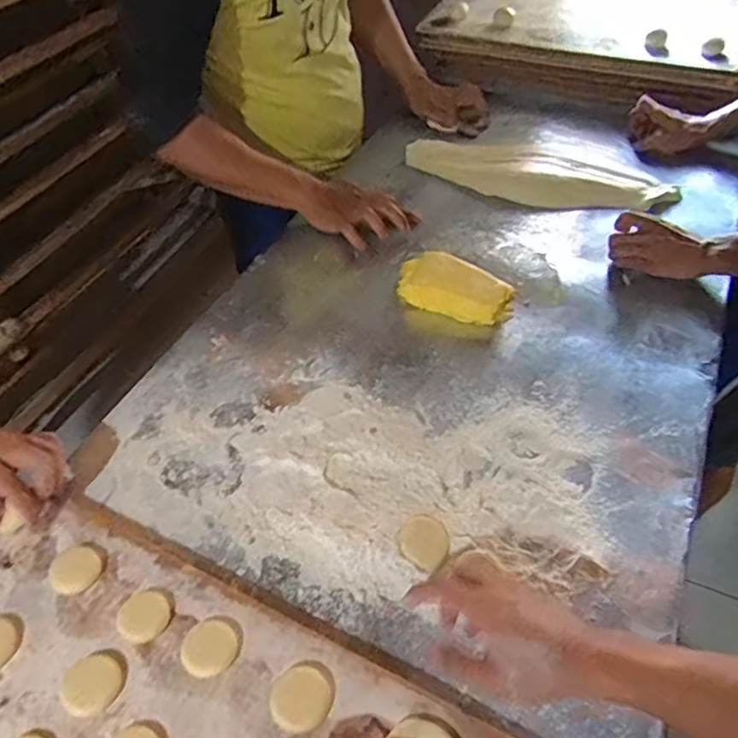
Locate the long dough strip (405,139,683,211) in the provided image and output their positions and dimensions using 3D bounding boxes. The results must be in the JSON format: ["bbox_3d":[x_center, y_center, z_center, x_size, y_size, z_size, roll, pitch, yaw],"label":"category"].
[{"bbox_3d":[0.276,-0.331,0.982,0.430,0.027,0.162,20,54,18],"label":"long dough strip"}]

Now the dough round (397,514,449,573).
[{"bbox_3d":[0.054,0.167,0.580,0.048,0.010,0.053,20,54,18],"label":"dough round"}]

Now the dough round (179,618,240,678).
[{"bbox_3d":[-0.138,0.241,0.512,0.047,0.004,0.046,27,56,23],"label":"dough round"}]

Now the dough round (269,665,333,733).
[{"bbox_3d":[-0.055,0.269,0.483,0.045,0.009,0.046,-1,50,1],"label":"dough round"}]

